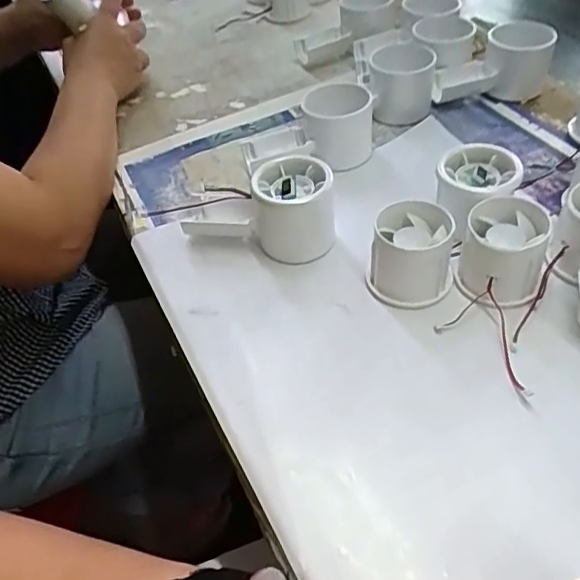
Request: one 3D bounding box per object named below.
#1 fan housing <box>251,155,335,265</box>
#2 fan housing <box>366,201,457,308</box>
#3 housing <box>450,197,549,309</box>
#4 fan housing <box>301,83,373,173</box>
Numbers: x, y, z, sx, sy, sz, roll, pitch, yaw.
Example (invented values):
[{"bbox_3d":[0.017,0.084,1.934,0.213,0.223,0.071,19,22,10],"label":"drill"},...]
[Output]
[{"bbox_3d":[0.003,-0.058,0.421,0.056,0.058,0.052,-12,47,-4],"label":"fan housing"},{"bbox_3d":[0.081,-0.025,0.388,0.054,0.048,0.053,-3,46,3],"label":"fan housing"},{"bbox_3d":[0.138,-0.025,0.378,0.054,0.048,0.056,-3,46,3],"label":"housing"},{"bbox_3d":[0.041,-0.139,0.495,0.058,0.055,0.047,-2,47,5],"label":"fan housing"}]

